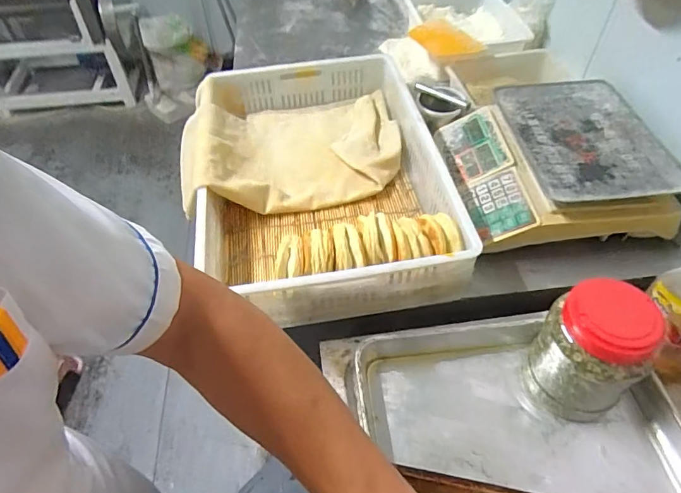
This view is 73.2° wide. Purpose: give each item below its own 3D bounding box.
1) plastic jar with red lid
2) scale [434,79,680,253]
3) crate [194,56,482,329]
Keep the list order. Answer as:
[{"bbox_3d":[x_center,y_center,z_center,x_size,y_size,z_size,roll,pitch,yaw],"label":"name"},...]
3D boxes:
[{"bbox_3d":[0.319,0.142,0.600,0.120,0.174,0.121,-1,51,1],"label":"plastic jar with red lid"},{"bbox_3d":[0.398,-0.165,0.863,0.370,0.098,0.373,-6,51,-3],"label":"scale"},{"bbox_3d":[-0.048,-0.163,0.876,0.415,0.127,0.656,-8,51,-5],"label":"crate"}]

